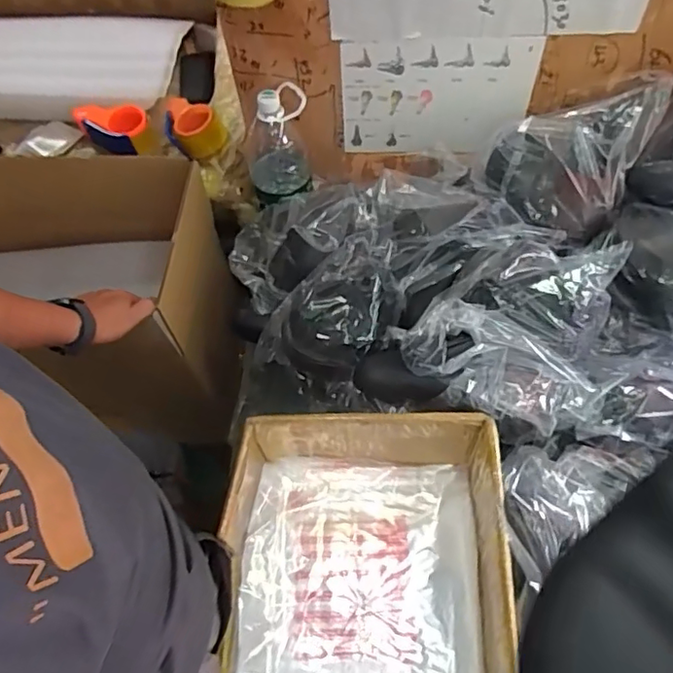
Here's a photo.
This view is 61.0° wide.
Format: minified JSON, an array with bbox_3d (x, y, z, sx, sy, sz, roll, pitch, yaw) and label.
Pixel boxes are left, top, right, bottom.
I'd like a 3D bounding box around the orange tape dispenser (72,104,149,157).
[{"bbox_3d":[-0.442,-0.424,1.138,0.150,0.062,0.096,33,67,21],"label":"orange tape dispenser"}]

